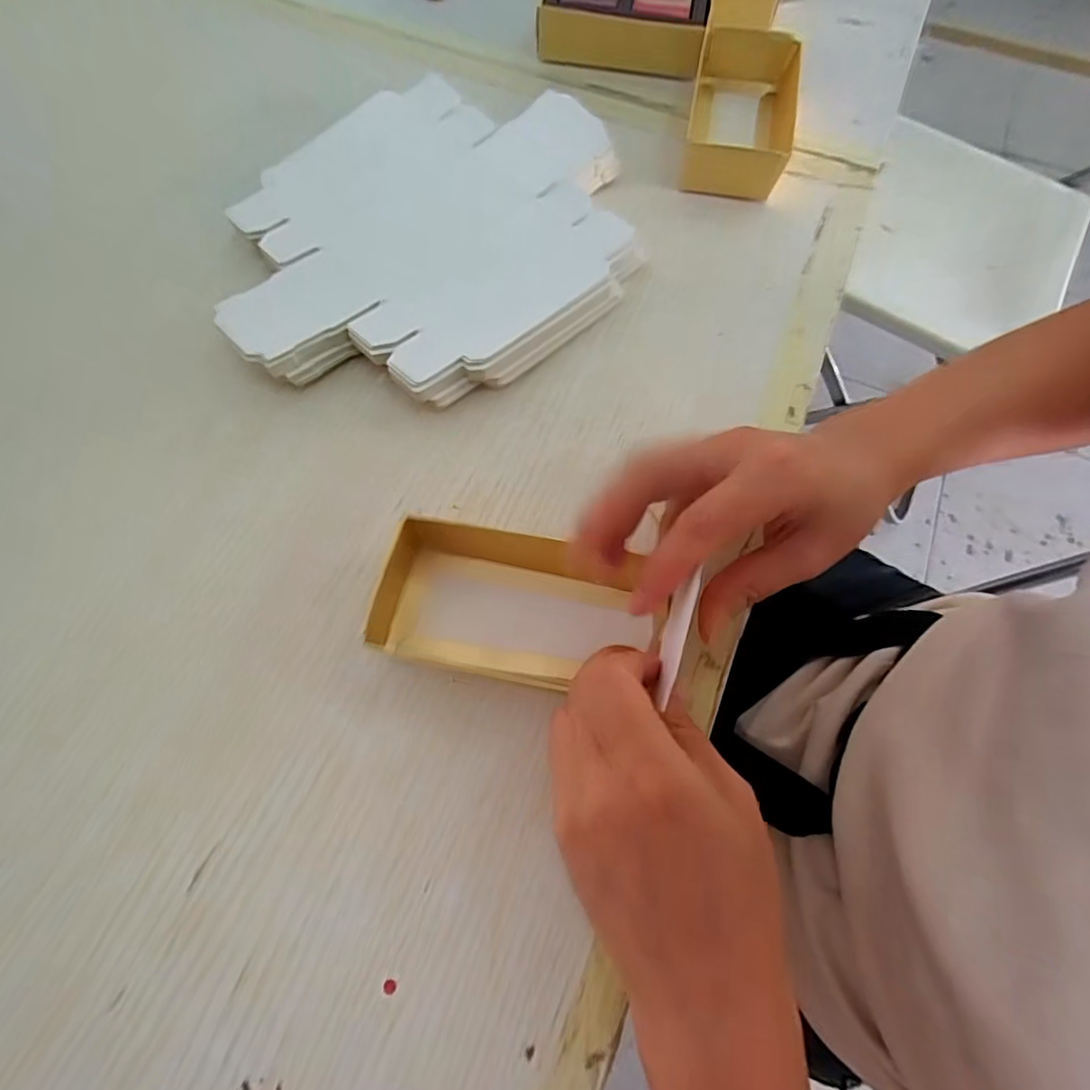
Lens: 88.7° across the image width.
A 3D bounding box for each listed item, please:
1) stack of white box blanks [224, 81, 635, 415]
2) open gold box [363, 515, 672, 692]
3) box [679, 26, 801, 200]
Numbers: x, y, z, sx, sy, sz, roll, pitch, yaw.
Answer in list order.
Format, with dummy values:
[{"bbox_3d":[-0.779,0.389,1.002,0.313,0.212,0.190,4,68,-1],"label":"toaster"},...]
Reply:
[{"bbox_3d":[-0.061,-0.175,0.319,0.241,0.031,0.188,-42,75,-15],"label":"stack of white box blanks"},{"bbox_3d":[-0.008,0.027,0.241,0.118,0.034,0.057,8,69,2],"label":"open gold box"},{"bbox_3d":[0.128,-0.277,0.361,0.064,0.034,0.118,11,69,4],"label":"box"}]

